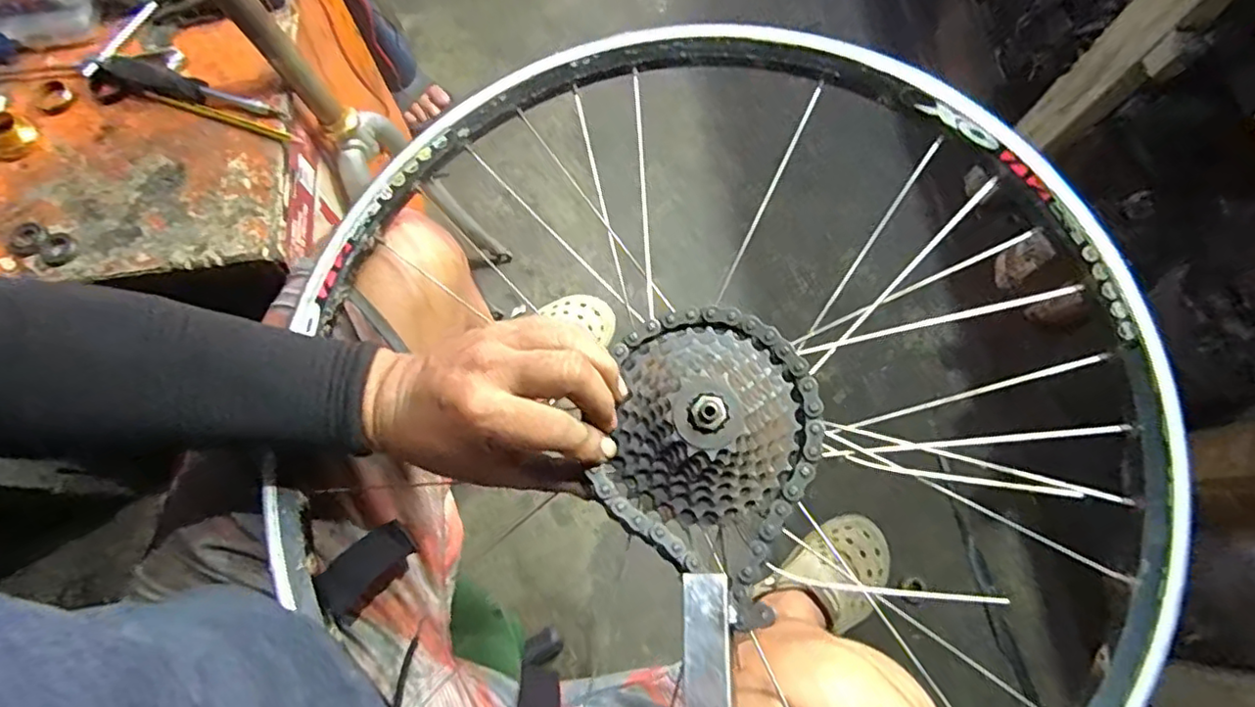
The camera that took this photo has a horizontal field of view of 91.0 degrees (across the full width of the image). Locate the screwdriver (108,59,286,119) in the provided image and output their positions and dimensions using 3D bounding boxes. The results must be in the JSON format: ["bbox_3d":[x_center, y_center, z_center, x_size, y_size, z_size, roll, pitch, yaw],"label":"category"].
[{"bbox_3d":[-0.409,-0.250,0.582,0.173,0.022,0.019,14,73,5],"label":"screwdriver"}]

